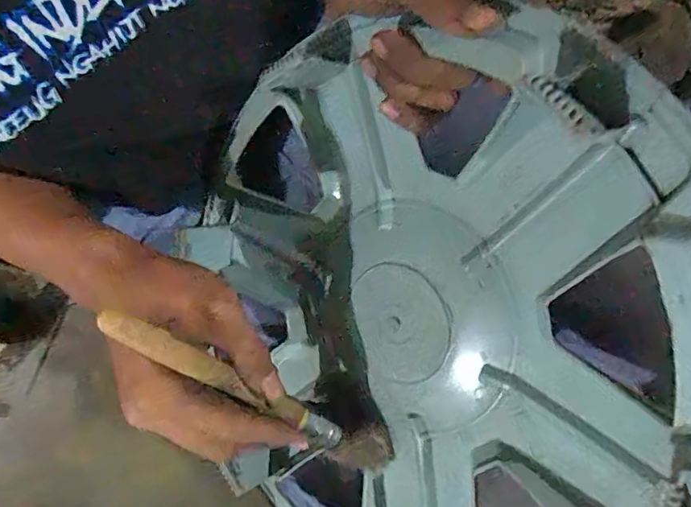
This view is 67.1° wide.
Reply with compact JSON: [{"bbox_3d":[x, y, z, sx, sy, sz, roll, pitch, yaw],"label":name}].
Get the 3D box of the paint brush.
[{"bbox_3d":[-0.043,0.081,0.292,0.028,0.197,0.030,11,66,51],"label":"paint brush"}]

